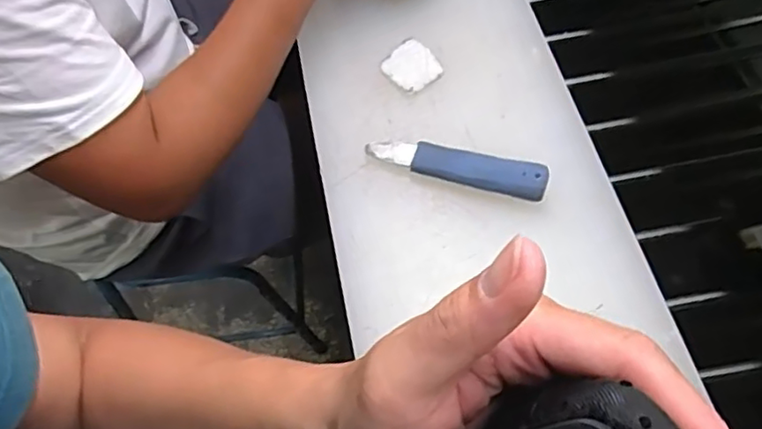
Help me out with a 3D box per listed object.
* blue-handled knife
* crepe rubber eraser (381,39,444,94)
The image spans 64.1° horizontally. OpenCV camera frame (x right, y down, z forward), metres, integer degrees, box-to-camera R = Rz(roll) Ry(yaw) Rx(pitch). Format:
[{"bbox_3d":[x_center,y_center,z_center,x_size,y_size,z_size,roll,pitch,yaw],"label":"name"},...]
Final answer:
[{"bbox_3d":[0.064,-0.041,0.521,0.154,0.022,0.028,13,61,12],"label":"blue-handled knife"},{"bbox_3d":[0.030,-0.144,0.589,0.051,0.008,0.053,-38,64,-17],"label":"crepe rubber eraser"}]

